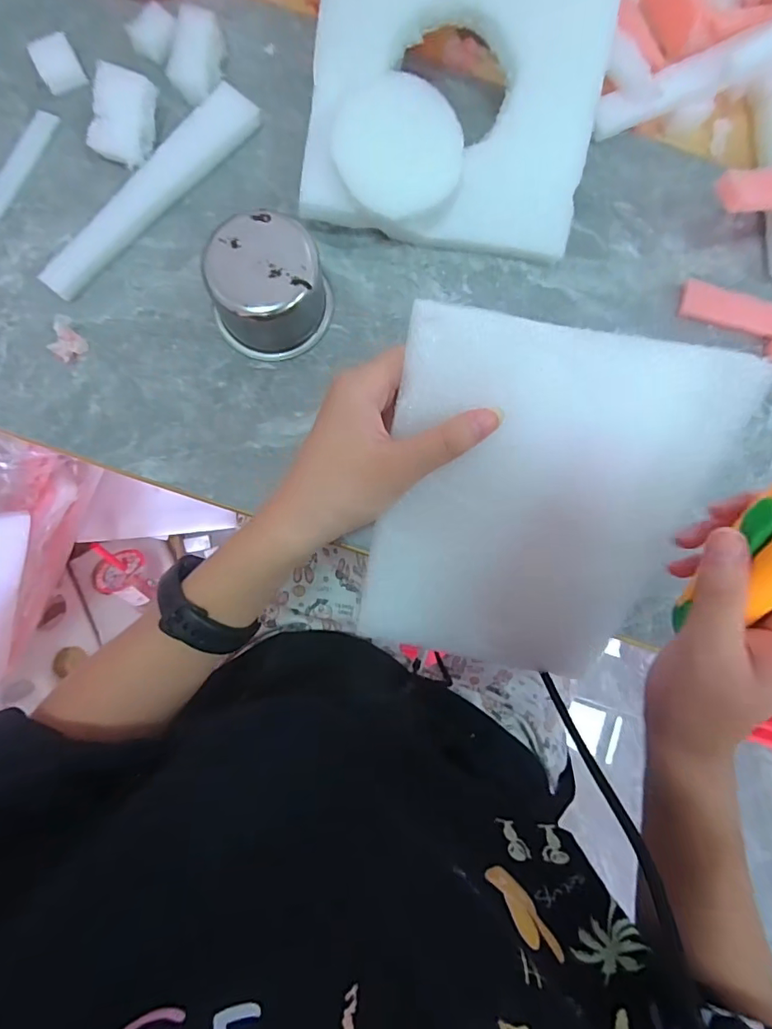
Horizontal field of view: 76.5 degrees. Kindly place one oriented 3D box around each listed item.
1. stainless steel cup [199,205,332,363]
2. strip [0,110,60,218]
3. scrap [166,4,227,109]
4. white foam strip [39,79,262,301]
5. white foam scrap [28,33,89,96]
[{"bbox_3d":[-0.072,-0.141,0.308,0.072,0.048,0.069,-7,85,-4],"label":"stainless steel cup"},{"bbox_3d":[-0.254,-0.221,0.327,0.018,0.004,0.115,28,83,0],"label":"strip"},{"bbox_3d":[-0.126,-0.306,0.330,0.028,0.023,0.055,6,84,-3],"label":"scrap"},{"bbox_3d":[-0.157,-0.214,0.323,0.026,0.018,0.177,42,84,1],"label":"white foam strip"},{"bbox_3d":[-0.226,-0.310,0.338,0.028,0.014,0.033,-30,87,-6],"label":"white foam scrap"}]

